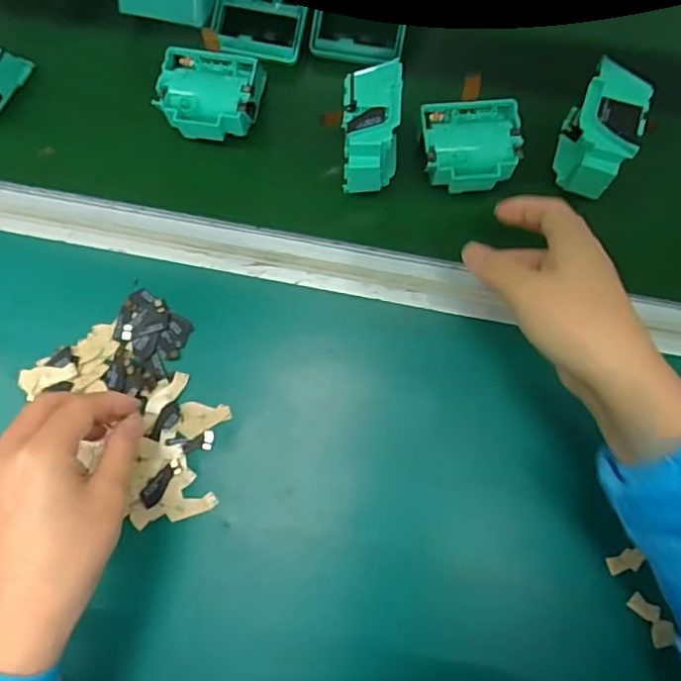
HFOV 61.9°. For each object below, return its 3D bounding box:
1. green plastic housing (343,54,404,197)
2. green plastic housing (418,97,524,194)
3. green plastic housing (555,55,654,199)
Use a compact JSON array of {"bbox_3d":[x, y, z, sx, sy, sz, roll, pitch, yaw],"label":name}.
[{"bbox_3d":[0.025,-0.156,0.427,0.041,0.068,0.083,5,85,7],"label":"green plastic housing"},{"bbox_3d":[0.101,-0.149,0.434,0.074,0.026,0.067,-4,83,7],"label":"green plastic housing"},{"bbox_3d":[0.190,-0.149,0.418,0.043,0.068,0.080,16,86,8],"label":"green plastic housing"}]

